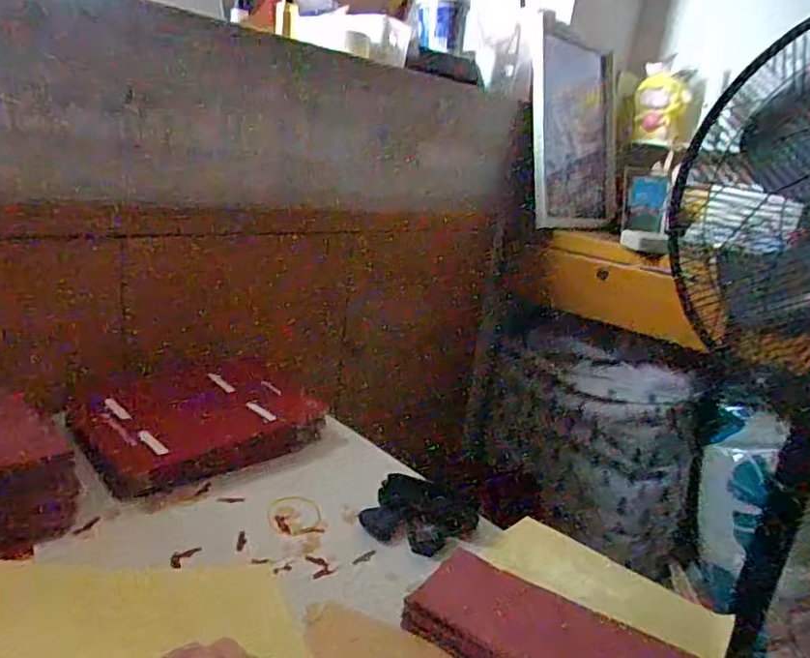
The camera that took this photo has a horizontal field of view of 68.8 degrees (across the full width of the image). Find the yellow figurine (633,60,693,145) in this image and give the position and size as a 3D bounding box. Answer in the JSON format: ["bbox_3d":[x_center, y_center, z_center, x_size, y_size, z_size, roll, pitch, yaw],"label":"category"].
[{"bbox_3d":[0.619,-0.539,1.416,0.129,0.174,0.089,13,24,19],"label":"yellow figurine"}]

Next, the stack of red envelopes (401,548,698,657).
[{"bbox_3d":[0.118,0.260,0.480,0.228,0.027,0.103,15,25,24],"label":"stack of red envelopes"}]

